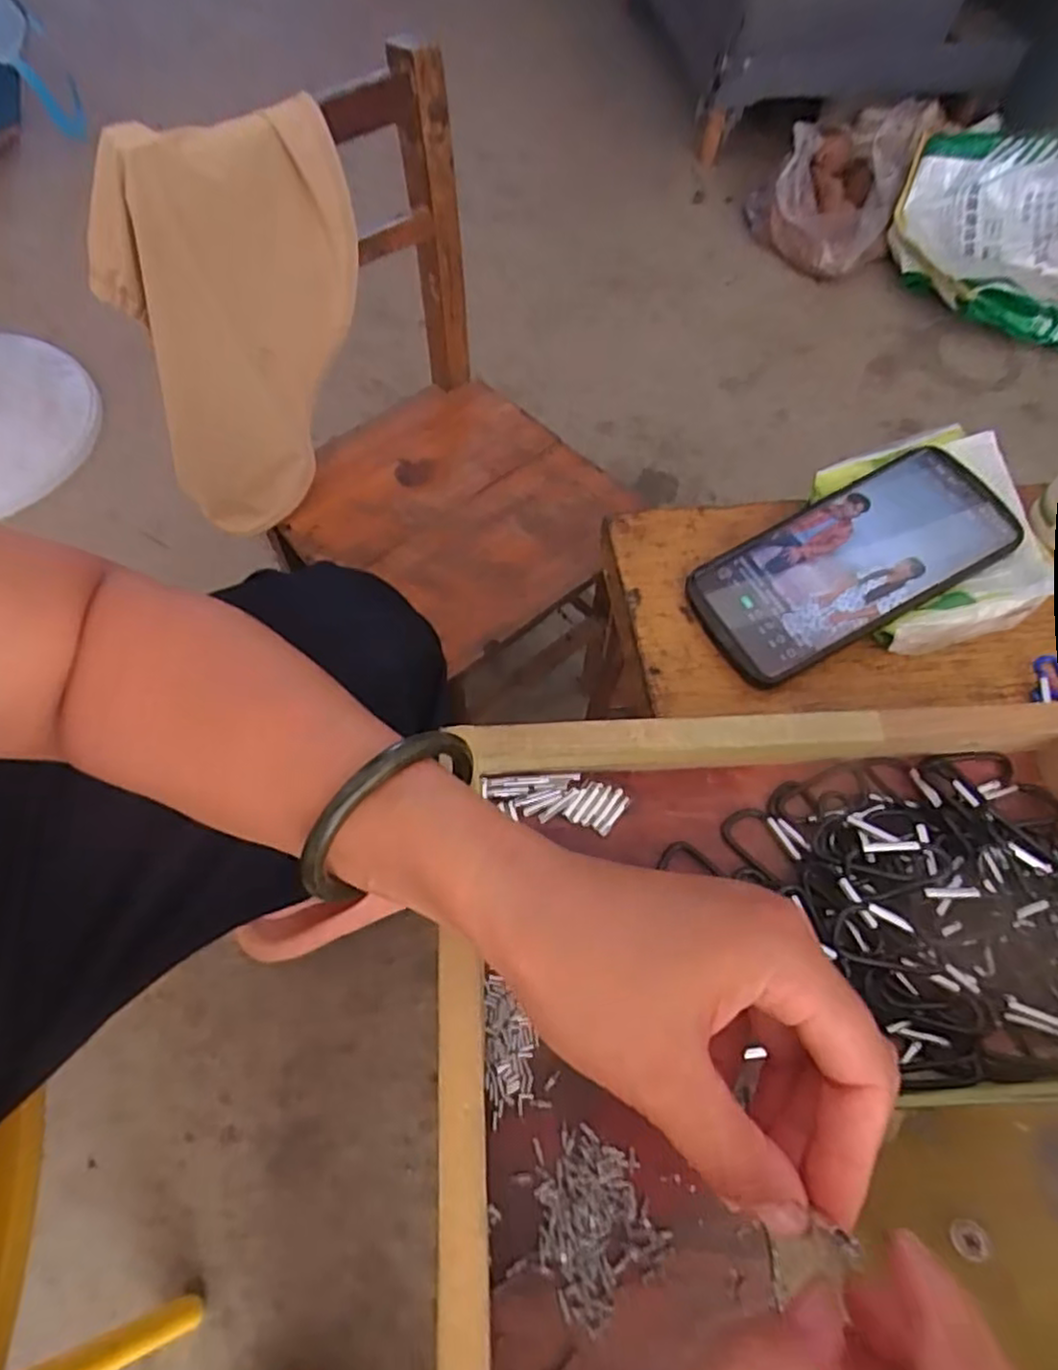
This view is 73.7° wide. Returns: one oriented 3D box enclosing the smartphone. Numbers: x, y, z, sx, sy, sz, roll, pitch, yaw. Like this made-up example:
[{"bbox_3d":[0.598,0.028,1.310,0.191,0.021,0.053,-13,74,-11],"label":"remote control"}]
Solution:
[{"bbox_3d":[0.174,-0.068,0.383,0.170,0.008,0.076,-29,68,-3],"label":"smartphone"}]

